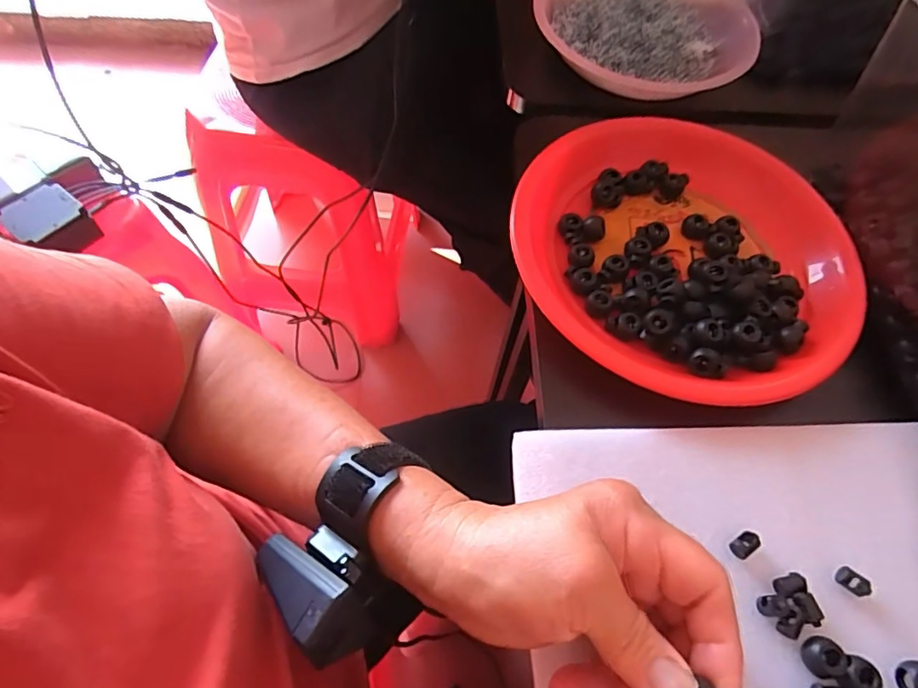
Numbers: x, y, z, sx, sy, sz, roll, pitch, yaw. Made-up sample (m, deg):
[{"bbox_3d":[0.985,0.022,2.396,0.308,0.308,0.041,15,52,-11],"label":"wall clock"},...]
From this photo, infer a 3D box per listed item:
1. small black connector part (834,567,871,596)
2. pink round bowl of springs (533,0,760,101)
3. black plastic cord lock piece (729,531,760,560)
[{"bbox_3d":[0.199,0.120,0.275,0.016,0.005,0.009,35,65,15],"label":"small black connector part"},{"bbox_3d":[0.166,-0.289,0.483,0.195,0.037,0.193,2,61,-3],"label":"pink round bowl of springs"},{"bbox_3d":[0.147,0.104,0.281,0.014,0.007,0.010,-32,68,-19],"label":"black plastic cord lock piece"}]

